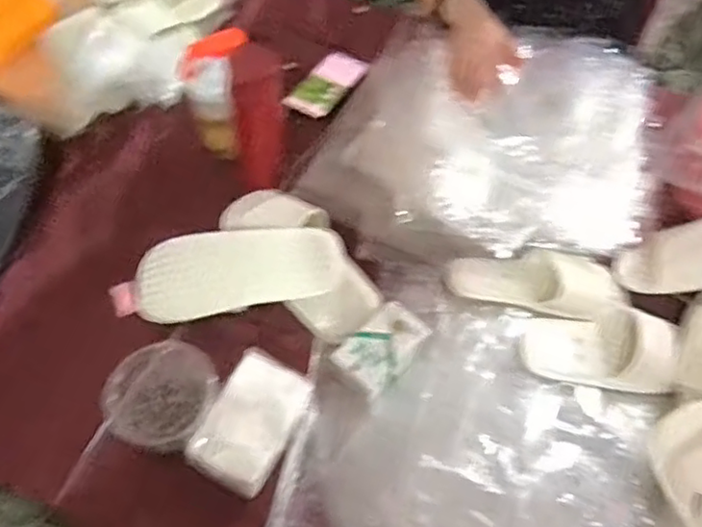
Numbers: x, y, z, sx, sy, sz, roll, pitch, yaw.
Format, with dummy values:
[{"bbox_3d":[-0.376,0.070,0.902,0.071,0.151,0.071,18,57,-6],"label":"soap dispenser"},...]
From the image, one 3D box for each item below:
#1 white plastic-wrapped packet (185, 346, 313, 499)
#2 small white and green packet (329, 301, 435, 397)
[{"bbox_3d":[-0.112,0.174,0.721,0.096,0.036,0.140,24,58,14],"label":"white plastic-wrapped packet"},{"bbox_3d":[0.038,0.103,0.788,0.070,0.041,0.110,37,62,21],"label":"small white and green packet"}]

